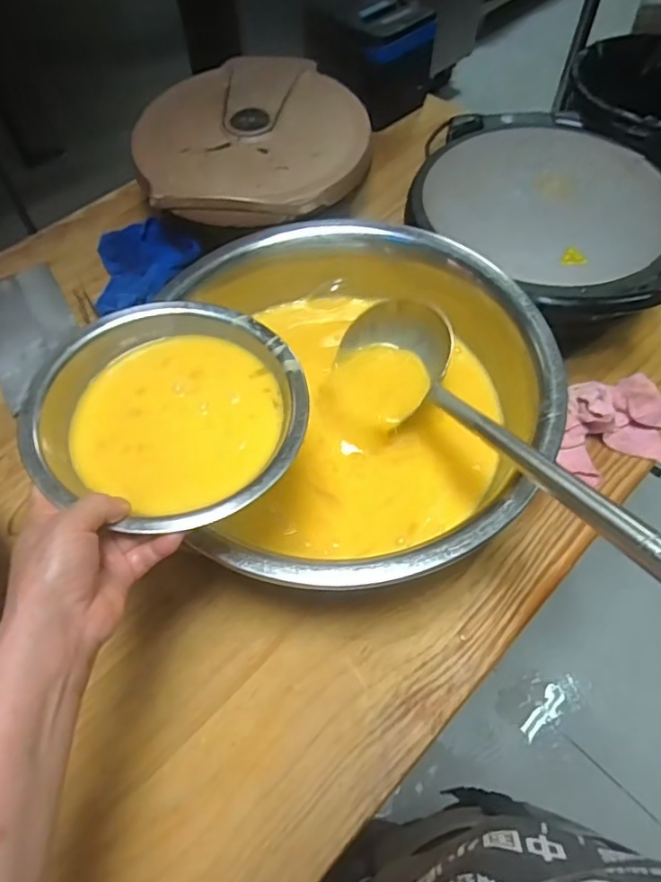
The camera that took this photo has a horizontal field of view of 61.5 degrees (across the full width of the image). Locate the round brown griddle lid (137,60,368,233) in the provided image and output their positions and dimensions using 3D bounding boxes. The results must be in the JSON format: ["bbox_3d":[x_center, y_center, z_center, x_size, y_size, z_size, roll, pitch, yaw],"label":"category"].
[{"bbox_3d":[-0.103,-0.402,0.734,0.308,0.046,0.365,-1,58,1],"label":"round brown griddle lid"}]

